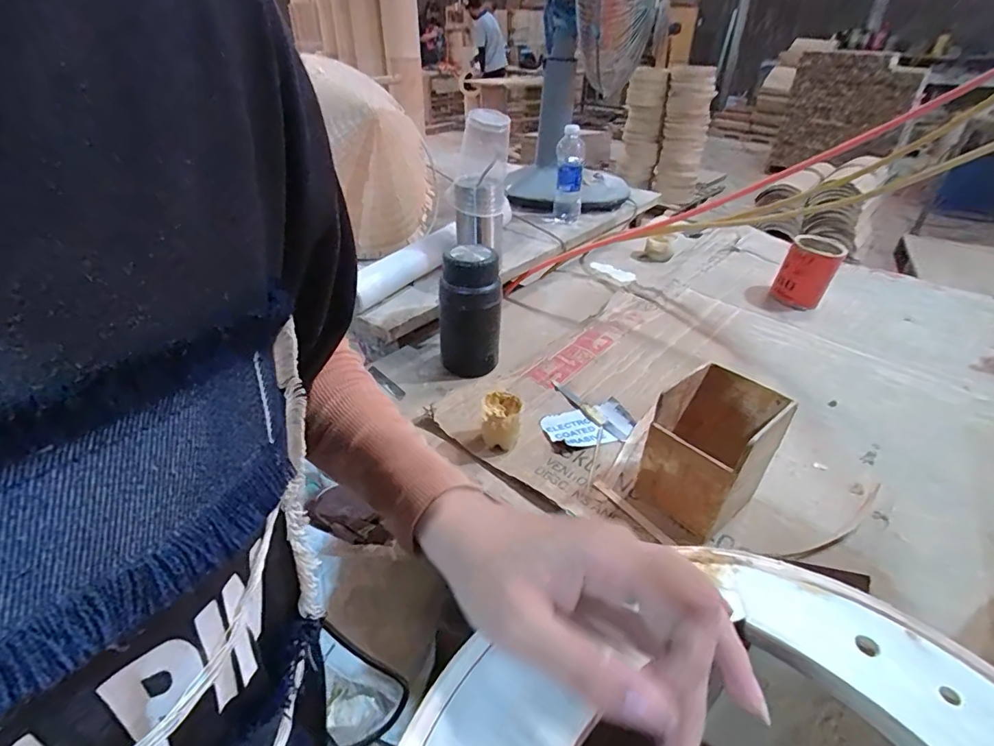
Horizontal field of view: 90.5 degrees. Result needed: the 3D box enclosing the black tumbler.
[{"bbox_3d":[-0.040,-0.088,0.773,0.097,0.190,0.100,0,35,-2],"label":"black tumbler"}]

